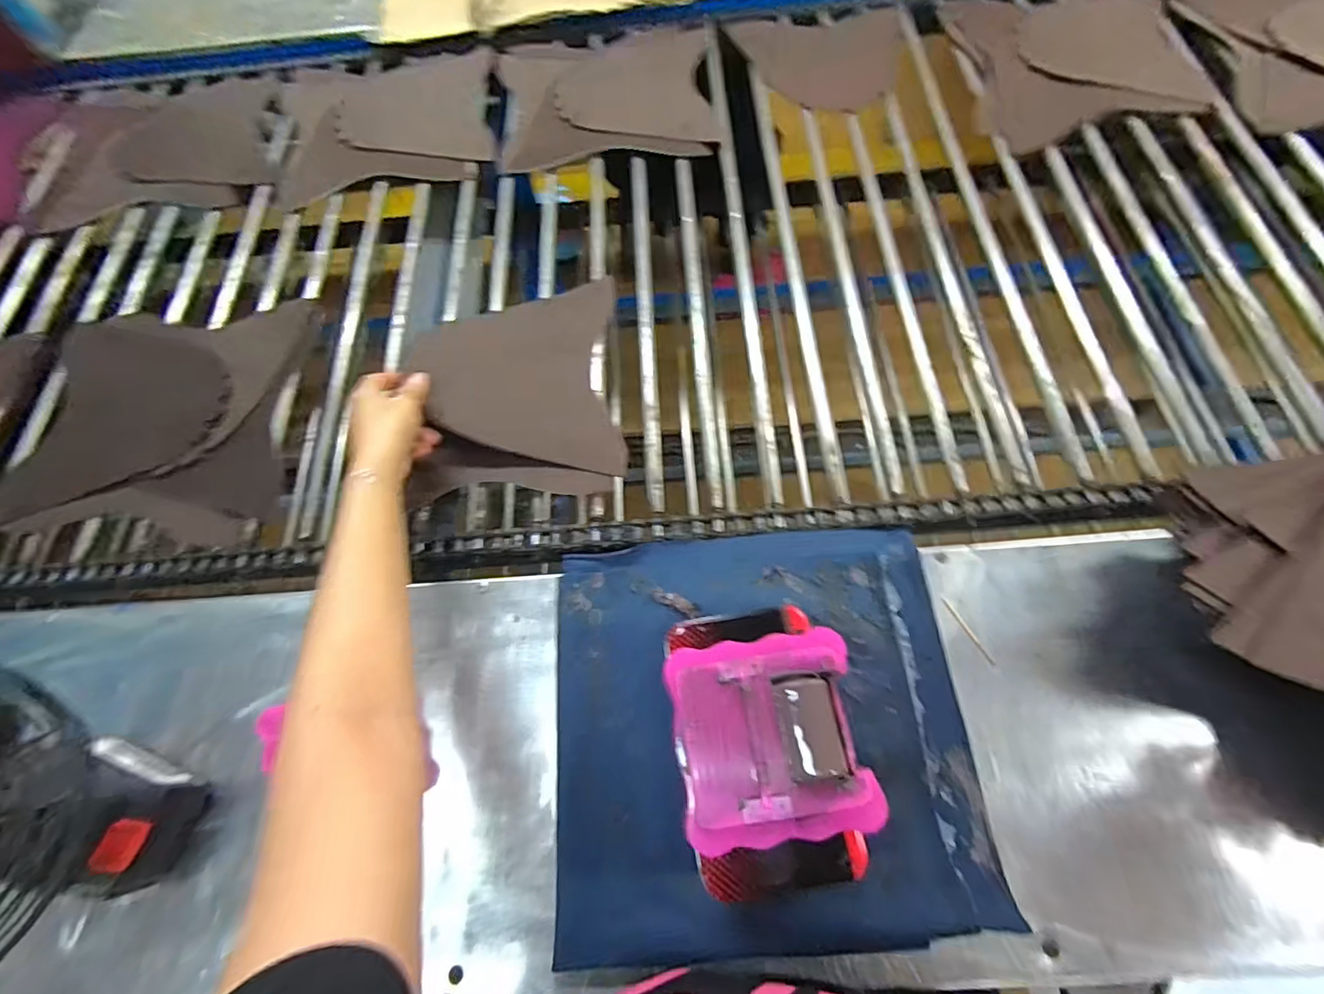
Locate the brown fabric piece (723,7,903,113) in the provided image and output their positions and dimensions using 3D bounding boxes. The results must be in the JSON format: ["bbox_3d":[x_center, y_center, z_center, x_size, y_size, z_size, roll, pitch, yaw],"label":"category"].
[{"bbox_3d":[0.223,-0.612,0.807,0.230,0.028,0.208,-3,67,5],"label":"brown fabric piece"}]

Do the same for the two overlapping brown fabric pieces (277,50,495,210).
[{"bbox_3d":[-0.390,-0.536,0.800,0.294,0.011,0.284,-10,66,-1],"label":"two overlapping brown fabric pieces"}]

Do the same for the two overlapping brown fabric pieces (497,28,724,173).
[{"bbox_3d":[-0.076,-0.556,0.790,0.286,0.010,0.252,-7,66,0],"label":"two overlapping brown fabric pieces"}]

